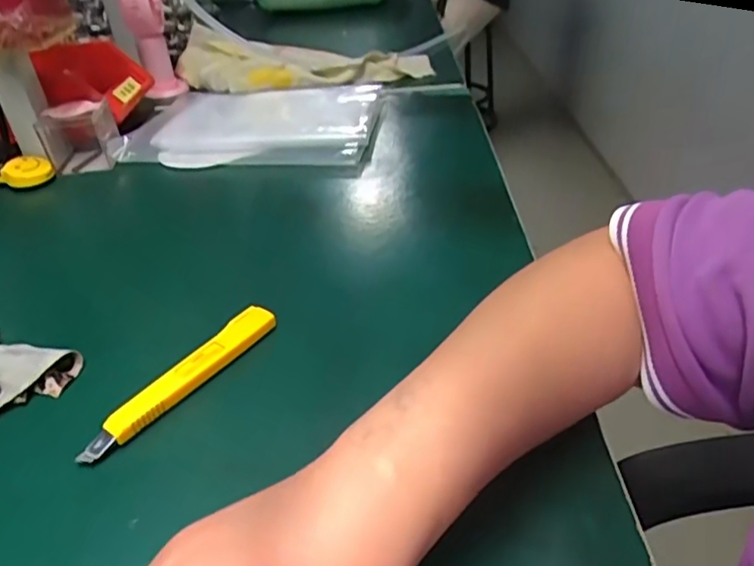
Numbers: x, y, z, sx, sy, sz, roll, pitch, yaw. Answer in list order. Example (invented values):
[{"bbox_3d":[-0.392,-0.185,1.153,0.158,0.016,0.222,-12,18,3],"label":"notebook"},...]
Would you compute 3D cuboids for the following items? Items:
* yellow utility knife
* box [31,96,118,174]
[{"bbox_3d":[-0.109,0.053,0.336,0.019,0.013,0.128,21,43,30],"label":"yellow utility knife"},{"bbox_3d":[-0.298,-0.147,0.598,0.065,0.065,0.062,-5,36,-1],"label":"box"}]

